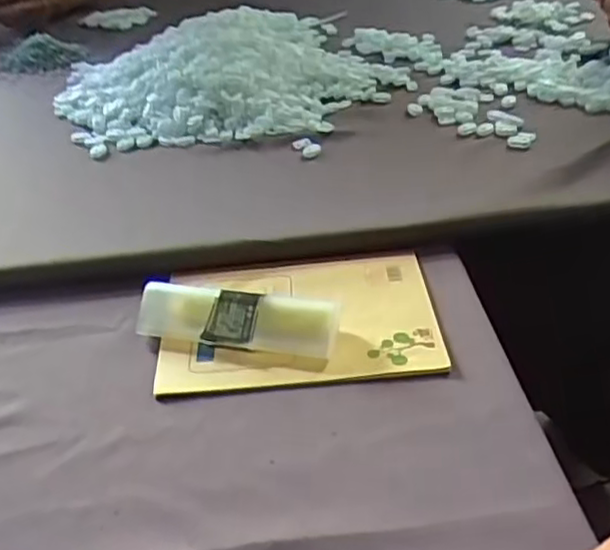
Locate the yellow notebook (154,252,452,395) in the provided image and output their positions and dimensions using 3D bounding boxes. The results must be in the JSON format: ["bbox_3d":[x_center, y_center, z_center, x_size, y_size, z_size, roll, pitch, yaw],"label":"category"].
[{"bbox_3d":[-0.005,0.028,0.545,0.205,0.012,0.146,-5,37,1],"label":"yellow notebook"}]

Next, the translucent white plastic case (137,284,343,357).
[{"bbox_3d":[-0.055,0.033,0.531,0.155,0.027,0.038,5,38,13],"label":"translucent white plastic case"}]

